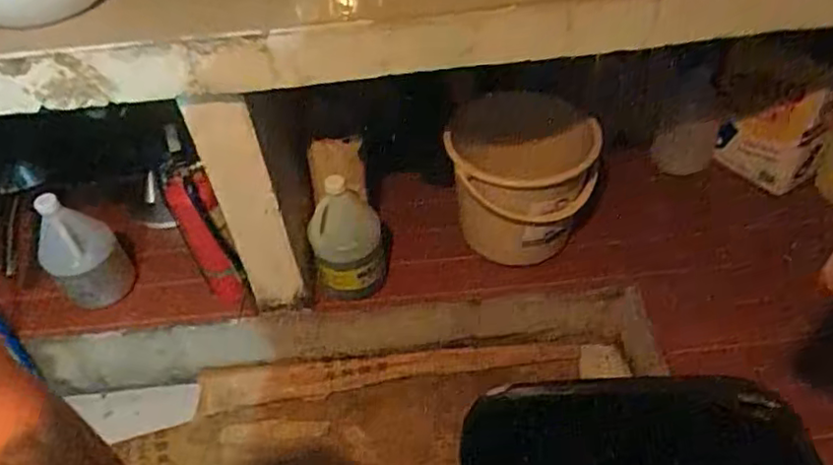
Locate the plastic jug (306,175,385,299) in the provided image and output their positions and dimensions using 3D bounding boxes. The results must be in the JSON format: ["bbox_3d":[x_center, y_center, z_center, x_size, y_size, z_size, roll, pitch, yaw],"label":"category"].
[{"bbox_3d":[-0.152,-0.004,1.295,0.141,0.248,0.153,-14,47,-7],"label":"plastic jug"}]

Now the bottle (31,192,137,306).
[{"bbox_3d":[-0.699,0.048,1.332,0.138,0.260,0.146,-38,54,-26],"label":"bottle"}]

